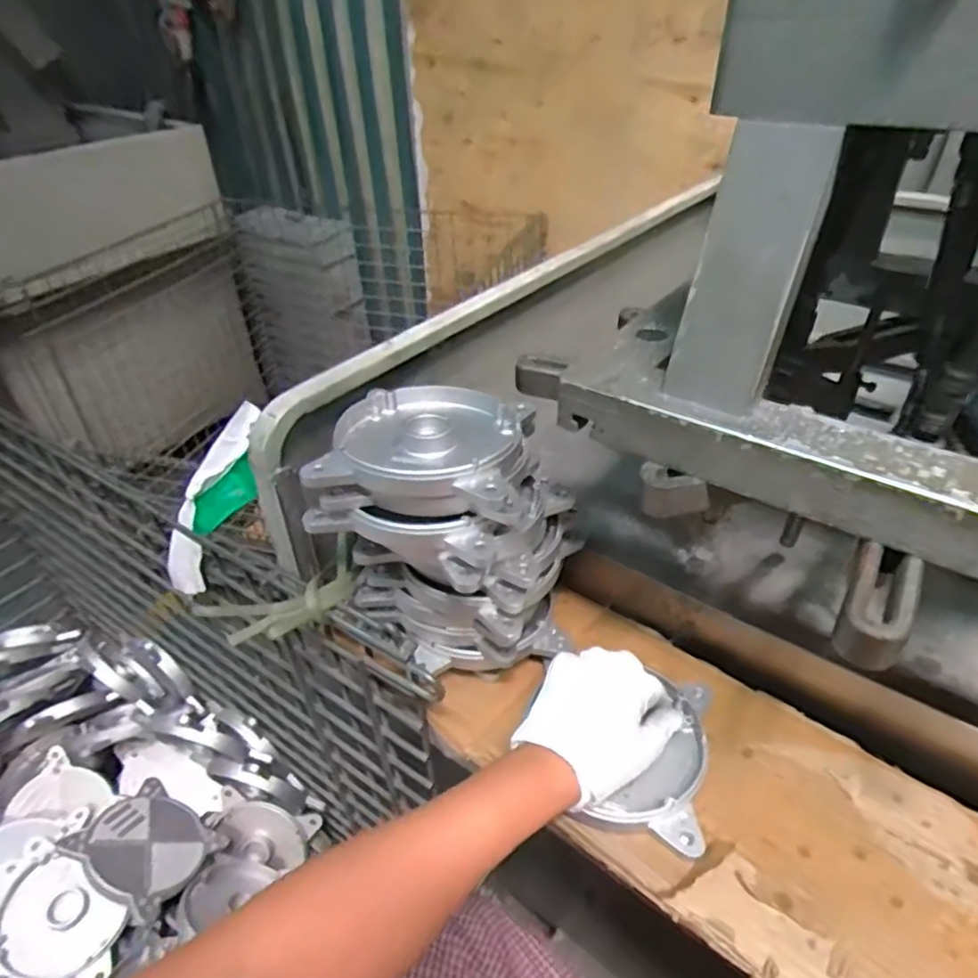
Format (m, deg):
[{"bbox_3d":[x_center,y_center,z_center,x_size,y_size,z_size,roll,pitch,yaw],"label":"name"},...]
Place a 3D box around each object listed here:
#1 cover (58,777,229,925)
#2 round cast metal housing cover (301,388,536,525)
[{"bbox_3d":[-0.431,0.451,0.801,0.139,0.029,0.132,33,14,8],"label":"cover"},{"bbox_3d":[-0.043,-0.035,0.493,0.148,0.039,0.161,-2,39,1],"label":"round cast metal housing cover"}]

